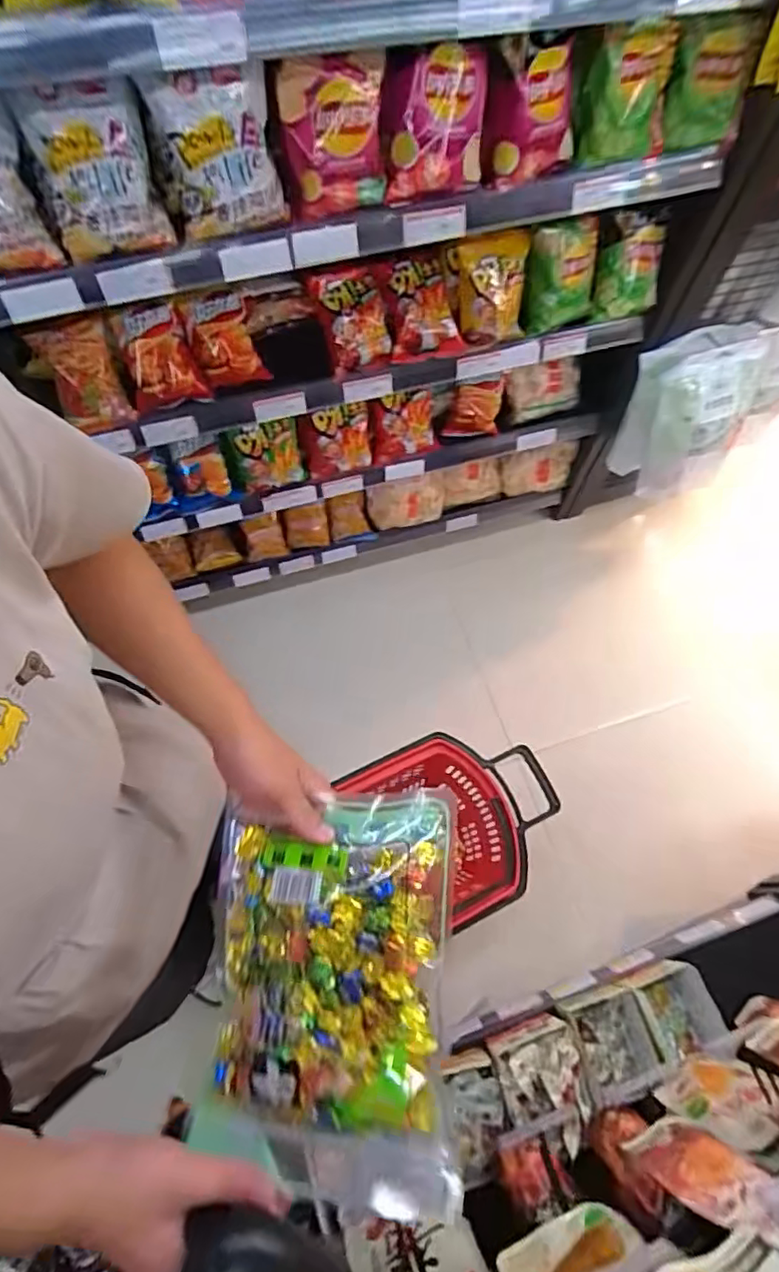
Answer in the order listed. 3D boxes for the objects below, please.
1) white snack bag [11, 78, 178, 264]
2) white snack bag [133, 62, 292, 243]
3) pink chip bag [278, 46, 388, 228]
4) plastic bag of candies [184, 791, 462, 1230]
[{"bbox_3d":[-0.393,-0.624,0.799,0.148,0.162,0.064,-17,68,-10],"label":"white snack bag"},{"bbox_3d":[-0.232,-0.648,0.801,0.164,0.164,0.062,-12,67,-8],"label":"white snack bag"},{"bbox_3d":[-0.071,-0.704,0.835,0.152,0.172,0.037,-35,53,-20],"label":"pink chip bag"},{"bbox_3d":[-0.045,0.258,0.441,0.180,0.051,0.258,1,66,-3],"label":"plastic bag of candies"}]

